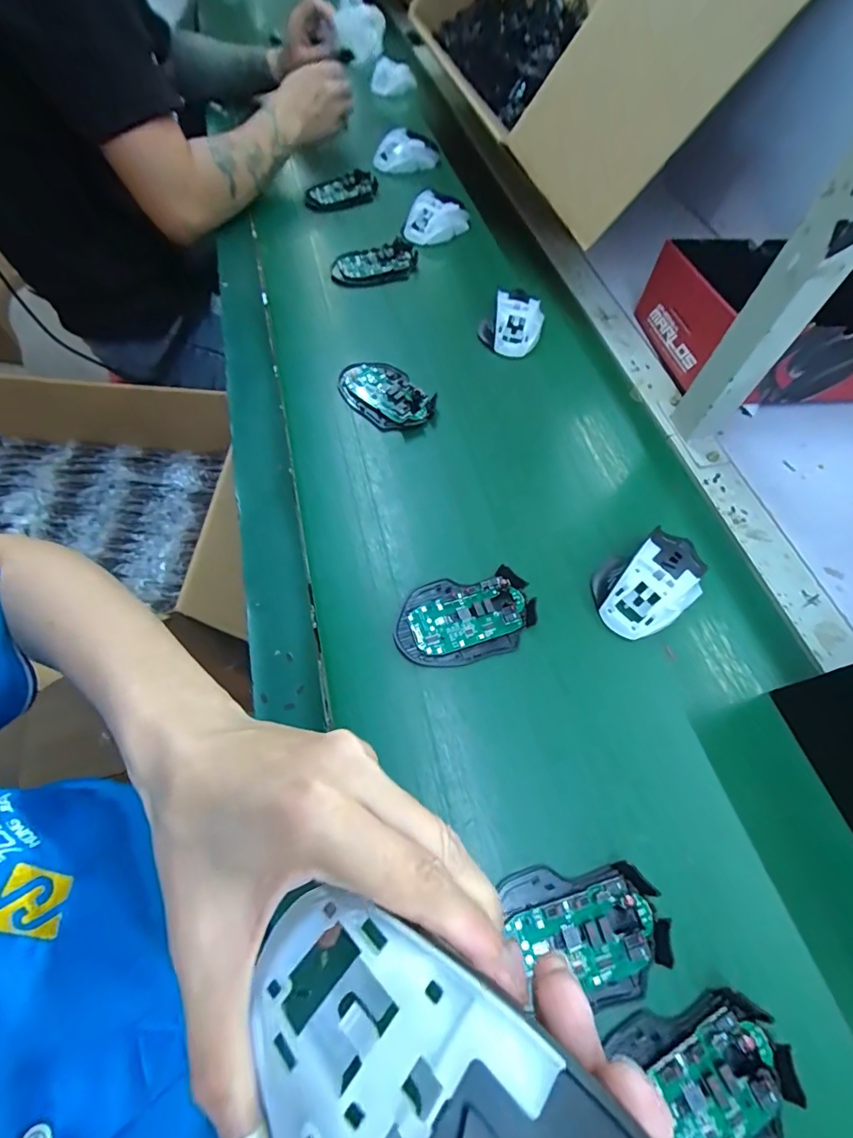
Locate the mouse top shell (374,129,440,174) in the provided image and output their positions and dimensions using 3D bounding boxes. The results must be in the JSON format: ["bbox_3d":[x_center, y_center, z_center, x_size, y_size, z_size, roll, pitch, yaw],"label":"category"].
[{"bbox_3d":[-0.031,-0.660,0.729,0.106,0.039,0.050,-17,66,-8],"label":"mouse top shell"}]

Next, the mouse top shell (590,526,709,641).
[{"bbox_3d":[0.198,0.009,0.398,0.112,0.035,0.075,-26,66,-16],"label":"mouse top shell"}]

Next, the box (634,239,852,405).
[{"bbox_3d":[0.400,-0.290,0.537,0.244,0.100,0.192,-6,62,-7],"label":"box"}]

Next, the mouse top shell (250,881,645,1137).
[{"bbox_3d":[0.002,0.134,0.115,0.112,0.032,0.056,36,65,15],"label":"mouse top shell"}]

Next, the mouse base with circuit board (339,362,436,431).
[{"bbox_3d":[-0.046,-0.190,0.502,0.068,0.023,0.111,-37,70,-21],"label":"mouse base with circuit board"}]

